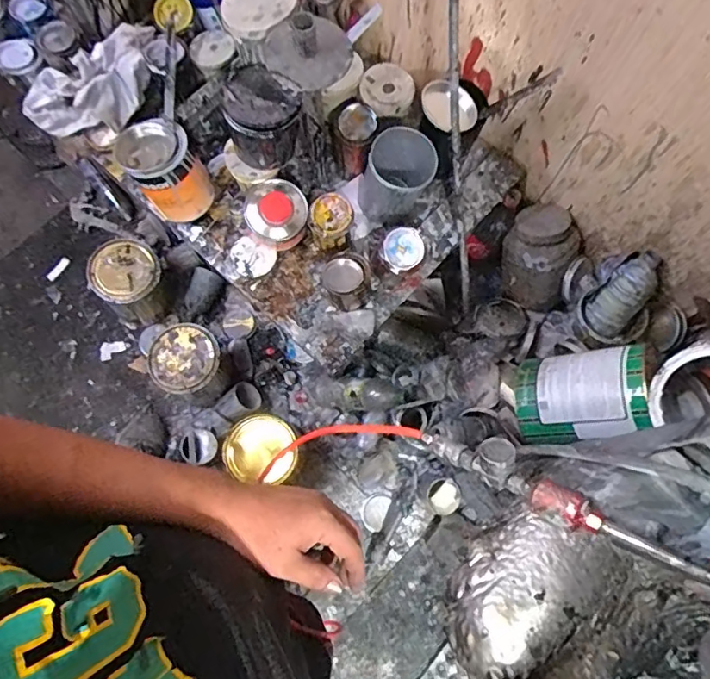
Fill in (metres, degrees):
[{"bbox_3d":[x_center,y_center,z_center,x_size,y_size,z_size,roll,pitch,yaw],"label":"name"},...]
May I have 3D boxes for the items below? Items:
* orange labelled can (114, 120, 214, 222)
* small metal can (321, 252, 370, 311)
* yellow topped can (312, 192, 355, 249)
[{"bbox_3d":[-0.306,-0.273,0.895,0.107,0.127,0.103,0,70,-1],"label":"orange labelled can"},{"bbox_3d":[-0.013,-0.093,0.882,0.075,0.072,0.072,0,70,-1],"label":"small metal can"},{"bbox_3d":[-0.037,-0.191,0.909,0.068,0.067,0.078,-8,70,-4],"label":"yellow topped can"}]

